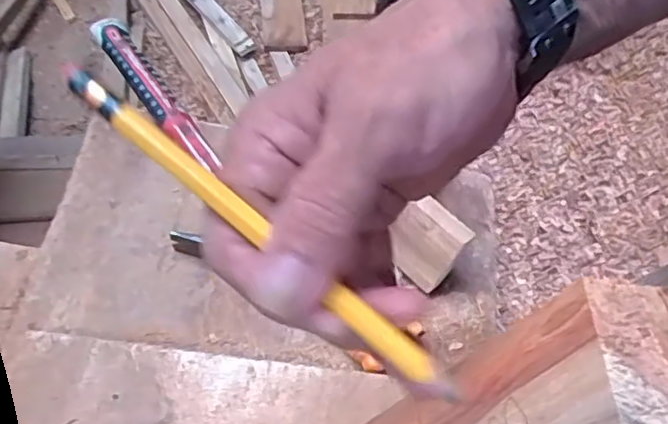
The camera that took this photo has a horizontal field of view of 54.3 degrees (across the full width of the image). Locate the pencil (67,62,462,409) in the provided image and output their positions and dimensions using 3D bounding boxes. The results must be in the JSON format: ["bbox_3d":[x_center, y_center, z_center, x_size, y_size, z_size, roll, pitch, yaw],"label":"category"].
[{"bbox_3d":[-0.024,0.006,0.208,0.159,0.007,0.010,40,63,4],"label":"pencil"}]

